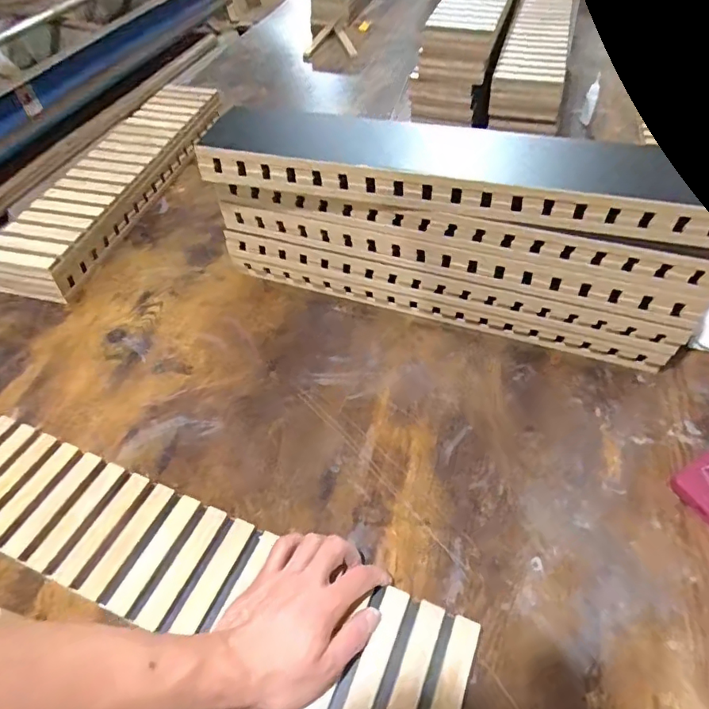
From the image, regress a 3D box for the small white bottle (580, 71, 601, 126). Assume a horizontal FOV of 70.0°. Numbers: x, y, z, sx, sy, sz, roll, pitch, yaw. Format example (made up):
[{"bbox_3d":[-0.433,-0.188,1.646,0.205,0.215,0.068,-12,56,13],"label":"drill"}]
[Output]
[{"bbox_3d":[0.441,-0.475,0.941,0.022,0.092,0.023,16,54,17],"label":"small white bottle"}]

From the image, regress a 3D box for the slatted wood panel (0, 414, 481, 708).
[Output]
[{"bbox_3d":[-0.175,0.185,0.466,0.558,0.018,0.113,17,54,16],"label":"slatted wood panel"}]

